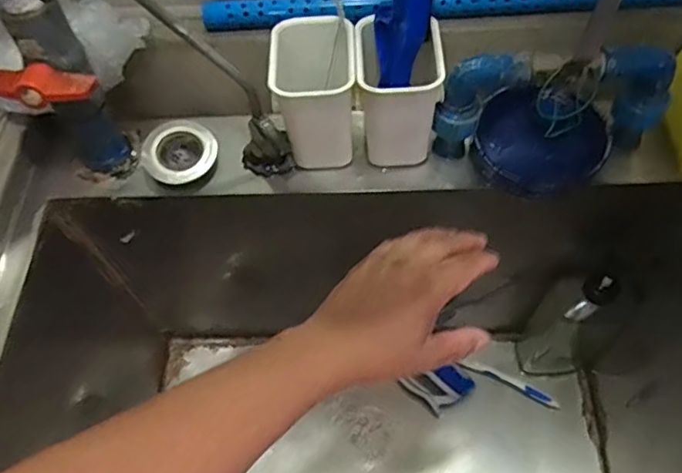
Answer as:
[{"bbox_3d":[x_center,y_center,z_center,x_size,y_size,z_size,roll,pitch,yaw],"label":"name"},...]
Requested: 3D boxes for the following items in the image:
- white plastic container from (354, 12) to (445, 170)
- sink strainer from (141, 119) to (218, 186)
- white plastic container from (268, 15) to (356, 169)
[{"bbox_3d":[0.053,-0.126,0.545,0.076,0.114,0.079,0,60,4],"label":"white plastic container"},{"bbox_3d":[-0.158,-0.081,0.586,0.066,0.030,0.068,-2,60,3],"label":"sink strainer"},{"bbox_3d":[-0.023,-0.130,0.547,0.077,0.108,0.086,-3,60,2],"label":"white plastic container"}]

